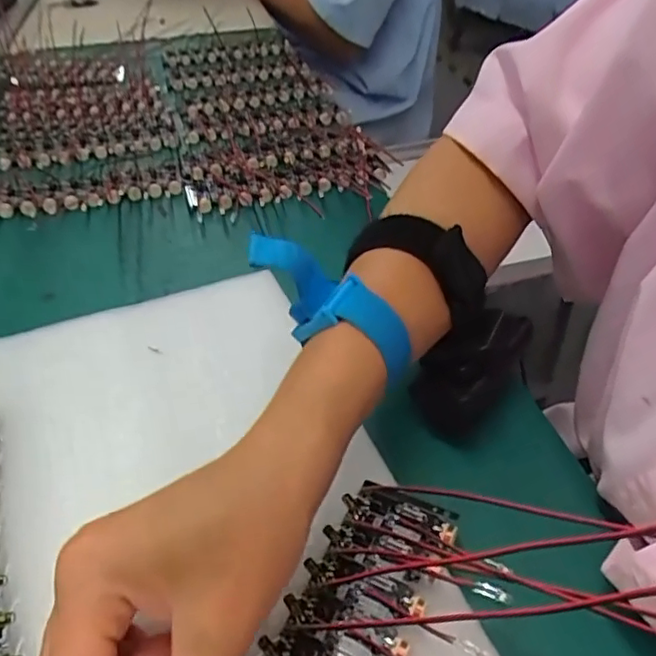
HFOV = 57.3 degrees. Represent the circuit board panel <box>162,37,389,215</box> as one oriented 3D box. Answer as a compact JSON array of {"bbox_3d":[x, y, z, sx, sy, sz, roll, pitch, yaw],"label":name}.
[{"bbox_3d":[-0.074,-0.230,0.612,0.156,0.022,0.415,-12,42,-9],"label":"circuit board panel"}]

